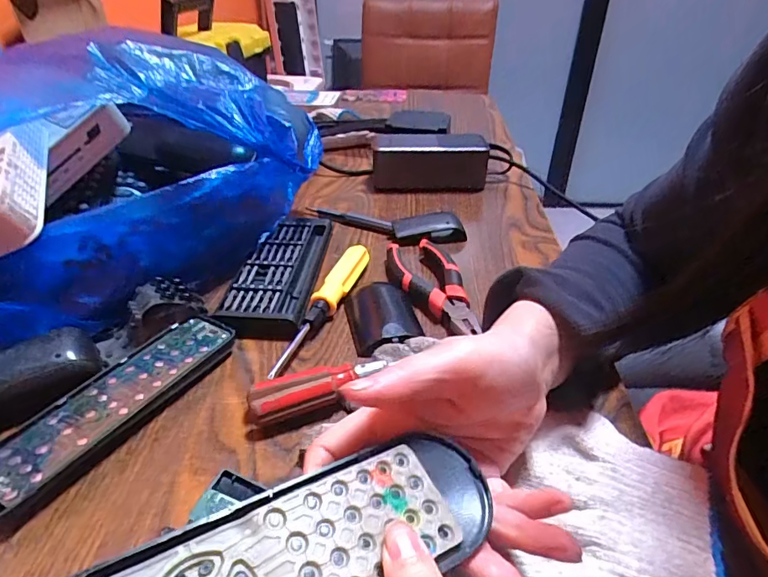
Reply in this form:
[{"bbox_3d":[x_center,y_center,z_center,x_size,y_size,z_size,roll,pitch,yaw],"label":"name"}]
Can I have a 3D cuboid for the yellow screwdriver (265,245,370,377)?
[{"bbox_3d":[-0.043,0.008,0.356,0.018,0.014,0.144,11,37,15],"label":"yellow screwdriver"}]

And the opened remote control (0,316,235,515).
[{"bbox_3d":[-0.157,0.064,0.282,0.044,0.008,0.152,22,40,25],"label":"opened remote control"}]

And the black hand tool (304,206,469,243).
[{"bbox_3d":[-0.001,-0.065,0.469,0.158,0.018,0.045,8,36,11],"label":"black hand tool"}]

